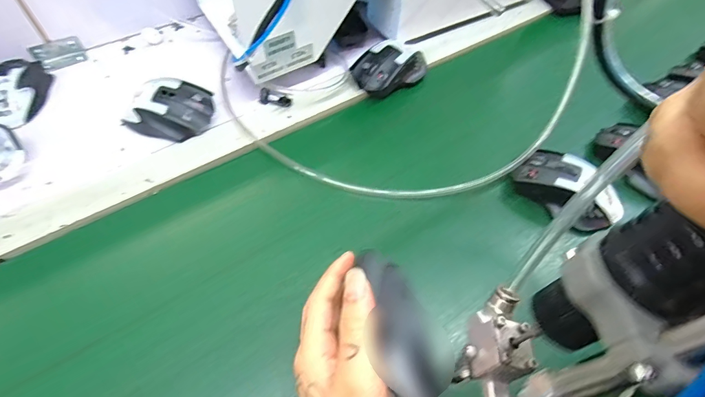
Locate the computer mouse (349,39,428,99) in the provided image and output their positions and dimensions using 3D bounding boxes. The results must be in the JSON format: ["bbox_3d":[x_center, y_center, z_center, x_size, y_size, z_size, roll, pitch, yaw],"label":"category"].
[{"bbox_3d":[0.049,-0.179,0.505,0.067,0.034,0.095,36,62,21],"label":"computer mouse"}]

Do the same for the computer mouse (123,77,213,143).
[{"bbox_3d":[-0.219,-0.107,0.448,0.104,0.039,0.069,11,55,7],"label":"computer mouse"}]

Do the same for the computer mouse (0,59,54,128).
[{"bbox_3d":[-0.420,-0.137,0.466,0.064,0.037,0.117,-7,55,-6],"label":"computer mouse"}]

